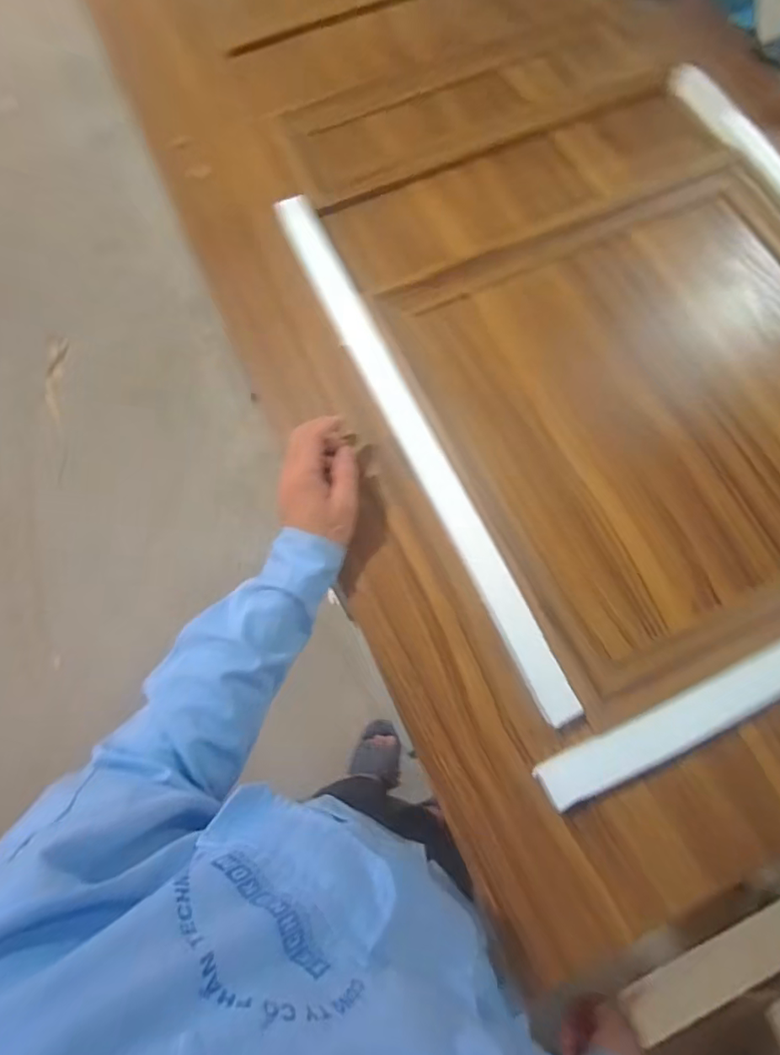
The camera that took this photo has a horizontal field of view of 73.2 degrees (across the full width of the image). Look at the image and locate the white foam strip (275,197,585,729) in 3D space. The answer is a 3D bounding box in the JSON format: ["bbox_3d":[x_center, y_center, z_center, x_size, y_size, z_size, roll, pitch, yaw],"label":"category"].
[{"bbox_3d":[0.021,-0.102,0.550,0.039,0.024,0.627,-24,76,-6],"label":"white foam strip"}]

